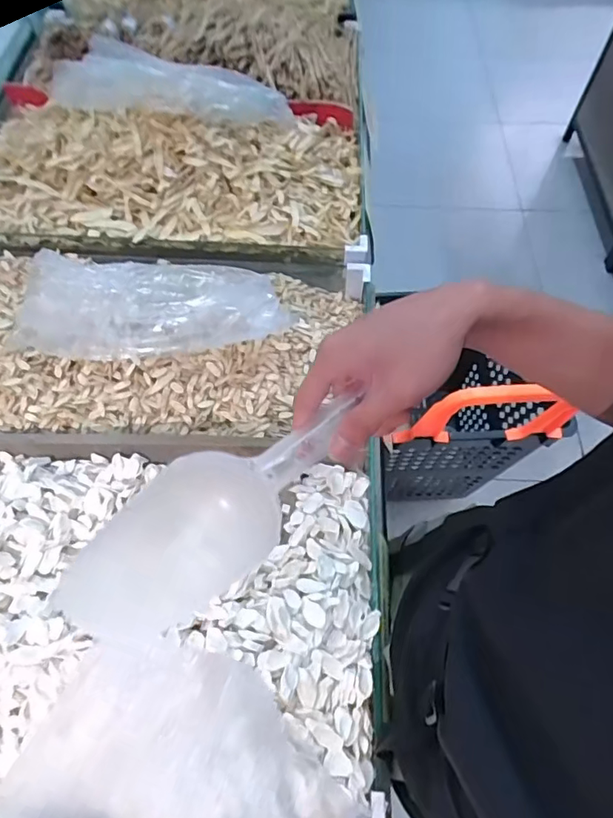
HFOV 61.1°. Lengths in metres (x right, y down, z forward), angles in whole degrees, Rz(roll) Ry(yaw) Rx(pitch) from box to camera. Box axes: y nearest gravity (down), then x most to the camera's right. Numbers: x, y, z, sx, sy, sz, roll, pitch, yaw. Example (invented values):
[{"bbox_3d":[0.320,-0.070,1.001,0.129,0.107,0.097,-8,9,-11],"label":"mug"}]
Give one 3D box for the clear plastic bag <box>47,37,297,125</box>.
[{"bbox_3d":[-0.253,-0.563,0.909,0.430,0.108,0.090,7,62,4],"label":"clear plastic bag"}]

